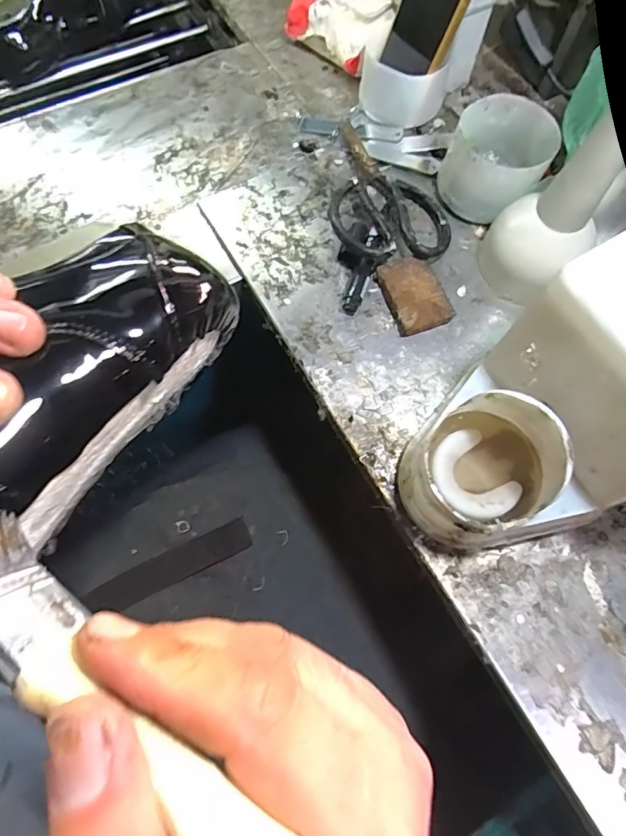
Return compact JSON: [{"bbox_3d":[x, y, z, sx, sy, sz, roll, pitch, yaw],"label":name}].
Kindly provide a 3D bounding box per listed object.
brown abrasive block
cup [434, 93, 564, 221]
[{"bbox_3d":[0.089,-0.109,0.424,0.049,0.015,0.069,-21,71,-8],"label":"brown abrasive block"},{"bbox_3d":[0.166,-0.232,0.441,0.085,0.066,0.095,27,72,9],"label":"cup"}]

